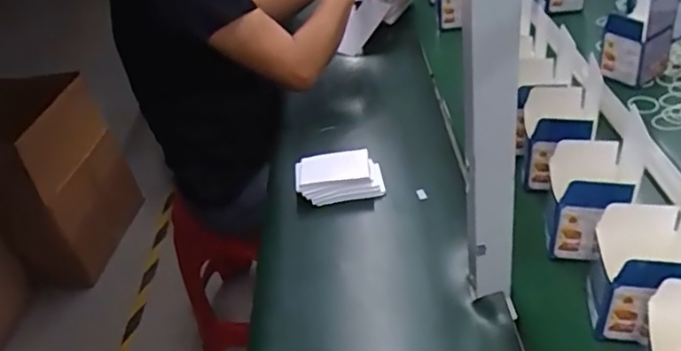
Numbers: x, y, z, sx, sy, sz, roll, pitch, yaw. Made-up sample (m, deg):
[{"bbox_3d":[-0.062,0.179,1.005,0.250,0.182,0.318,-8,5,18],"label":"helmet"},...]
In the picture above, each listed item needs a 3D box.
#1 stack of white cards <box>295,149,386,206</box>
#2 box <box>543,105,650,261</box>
[{"bbox_3d":[-0.001,0.006,0.874,0.129,0.062,0.068,-7,30,0],"label":"stack of white cards"},{"bbox_3d":[0.307,0.033,0.703,0.097,0.121,0.097,7,33,23],"label":"box"}]

